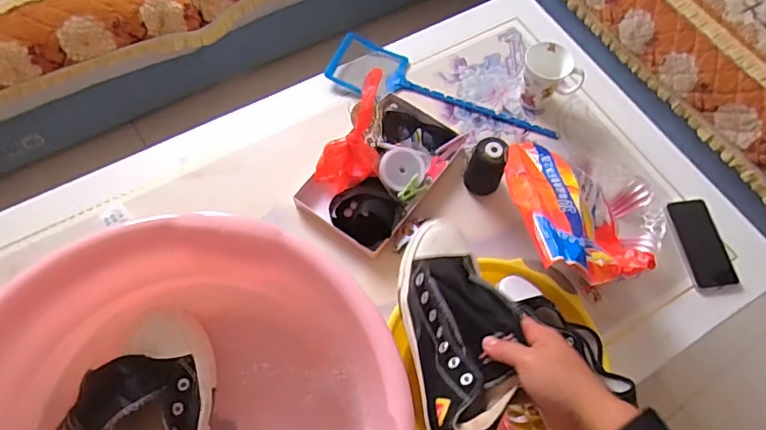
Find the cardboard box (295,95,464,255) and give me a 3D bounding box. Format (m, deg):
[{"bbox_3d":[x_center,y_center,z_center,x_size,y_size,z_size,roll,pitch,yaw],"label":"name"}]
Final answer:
[{"bbox_3d":[0.007,-0.081,0.938,0.192,0.059,0.299,33,68,13],"label":"cardboard box"}]

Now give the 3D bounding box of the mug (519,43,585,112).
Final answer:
[{"bbox_3d":[0.318,-0.256,0.998,0.118,0.103,0.083,24,66,9],"label":"mug"}]

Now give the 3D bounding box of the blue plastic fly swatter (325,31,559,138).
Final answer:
[{"bbox_3d":[0.116,-0.245,1.026,0.470,0.029,0.129,21,65,8],"label":"blue plastic fly swatter"}]

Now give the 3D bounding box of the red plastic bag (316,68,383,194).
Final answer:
[{"bbox_3d":[-0.041,-0.143,0.905,0.090,0.070,0.217,22,104,11],"label":"red plastic bag"}]

